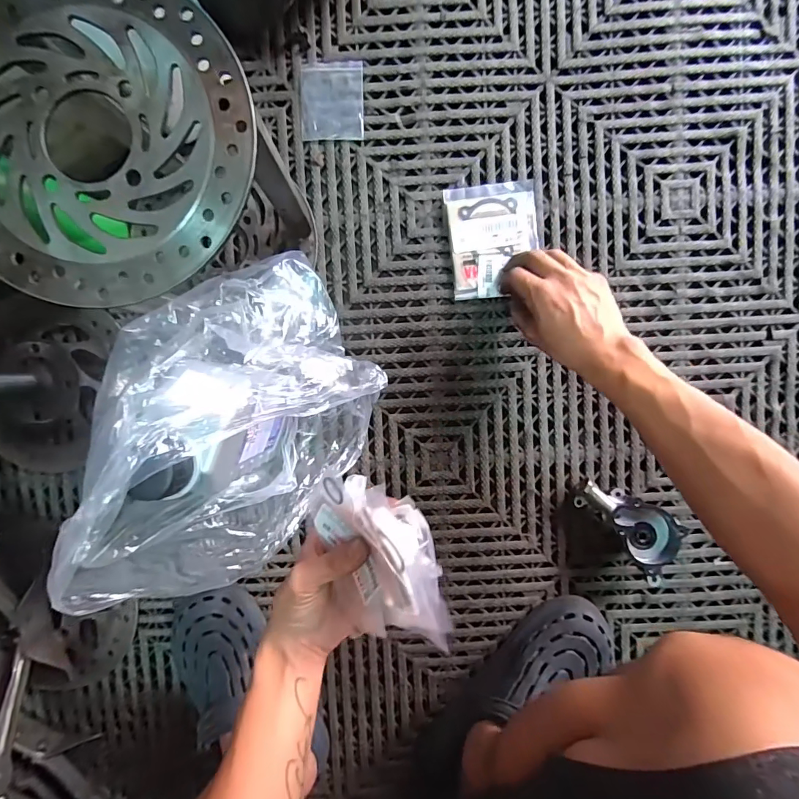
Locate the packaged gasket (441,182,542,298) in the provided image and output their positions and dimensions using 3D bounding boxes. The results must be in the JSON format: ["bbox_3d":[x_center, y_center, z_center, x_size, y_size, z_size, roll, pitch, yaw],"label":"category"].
[{"bbox_3d":[0.110,-0.186,0.485,0.103,0.010,0.128,-7,92,2],"label":"packaged gasket"}]

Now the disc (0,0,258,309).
[{"bbox_3d":[-0.204,-0.173,0.272,0.213,0.012,0.204,0,92,2],"label":"disc"}]

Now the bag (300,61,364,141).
[{"bbox_3d":[-0.077,-0.344,0.481,0.072,0.006,0.085,-1,92,2],"label":"bag"}]

